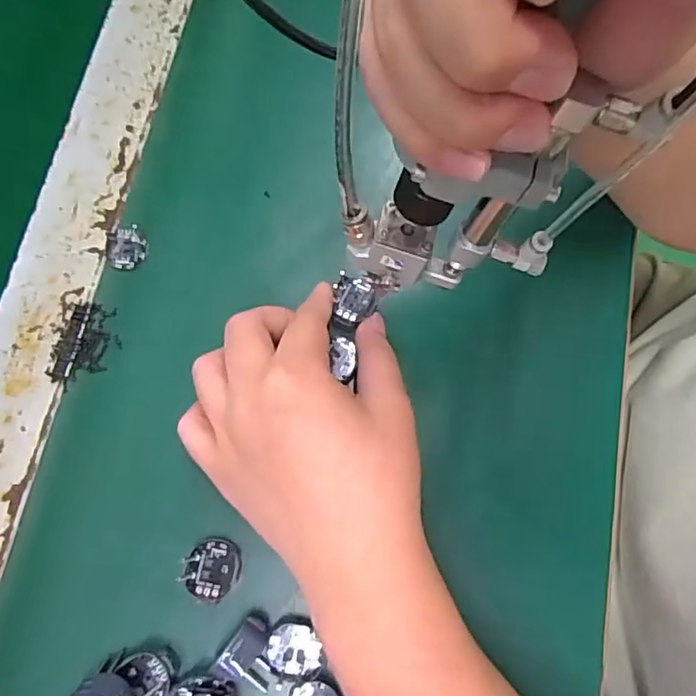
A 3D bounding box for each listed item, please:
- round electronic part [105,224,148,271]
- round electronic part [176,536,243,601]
[{"bbox_3d":[-0.126,-0.057,0.322,0.023,0.004,0.025,0,76,-1],"label":"round electronic part"},{"bbox_3d":[-0.066,0.107,0.280,0.025,0.015,0.027,0,76,-1],"label":"round electronic part"}]

